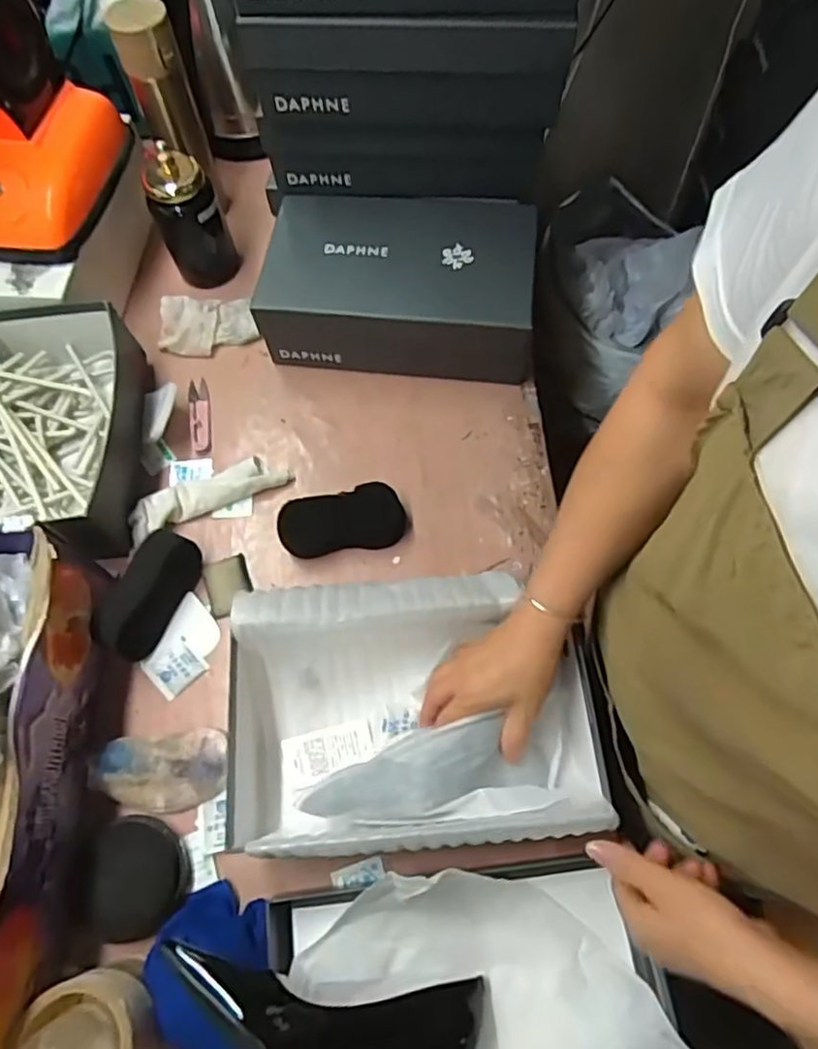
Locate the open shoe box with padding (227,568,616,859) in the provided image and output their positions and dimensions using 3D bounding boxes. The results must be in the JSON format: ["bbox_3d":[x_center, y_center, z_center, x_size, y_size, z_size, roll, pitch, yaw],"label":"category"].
[{"bbox_3d":[-0.006,0.156,0.546,0.303,0.095,0.213,-5,67,-1],"label":"open shoe box with padding"}]

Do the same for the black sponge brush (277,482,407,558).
[{"bbox_3d":[-0.070,-0.005,0.664,0.129,0.031,0.060,-9,67,-3],"label":"black sponge brush"}]

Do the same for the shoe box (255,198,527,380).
[{"bbox_3d":[-0.012,-0.276,0.741,0.293,0.116,0.177,3,67,3],"label":"shoe box"}]

